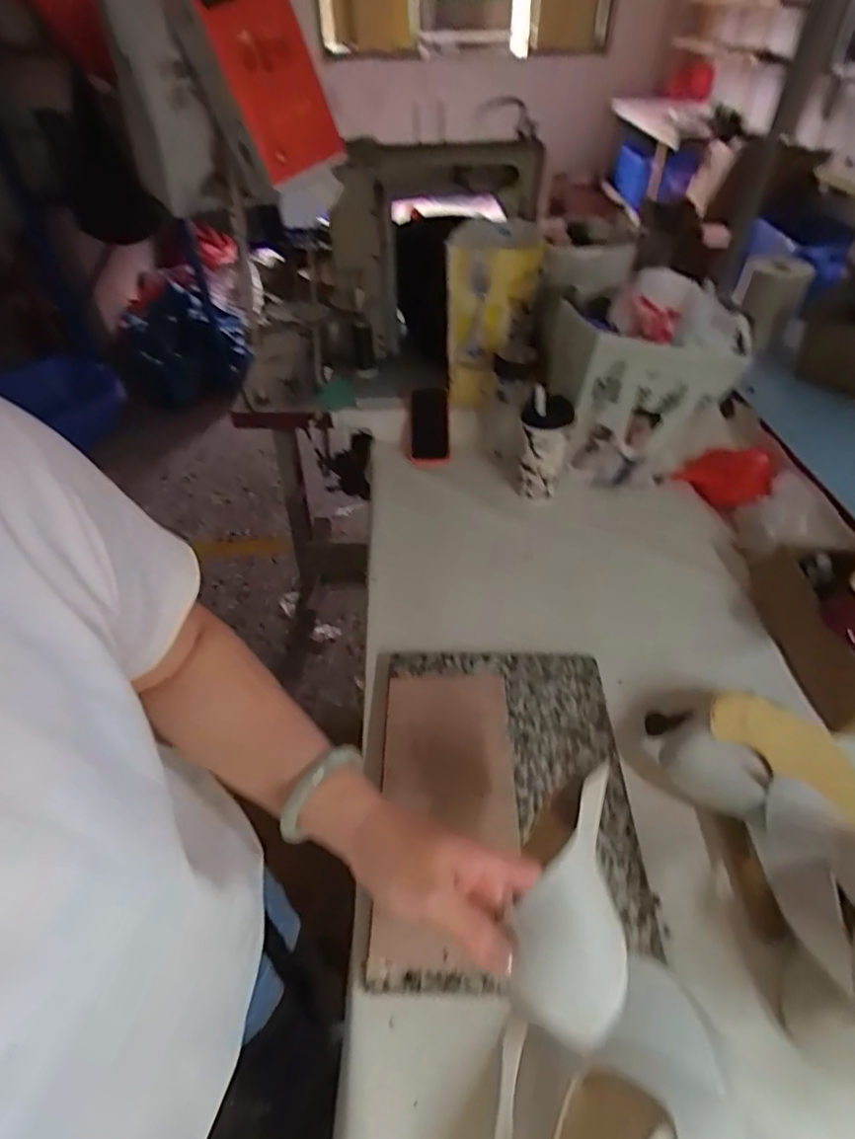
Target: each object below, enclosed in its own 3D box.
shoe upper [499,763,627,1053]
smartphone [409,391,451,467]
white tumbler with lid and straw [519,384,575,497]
[{"bbox_3d":[0.092,0.191,0.366,0.064,0.053,0.162,10,38,11],"label":"shoe upper"},{"bbox_3d":[0.002,-0.279,1.141,0.088,0.018,0.152,-2,84,26],"label":"smartphone"},{"bbox_3d":[0.200,-0.210,1.001,0.083,0.200,0.078,6,45,7],"label":"white tumbler with lid and straw"}]

